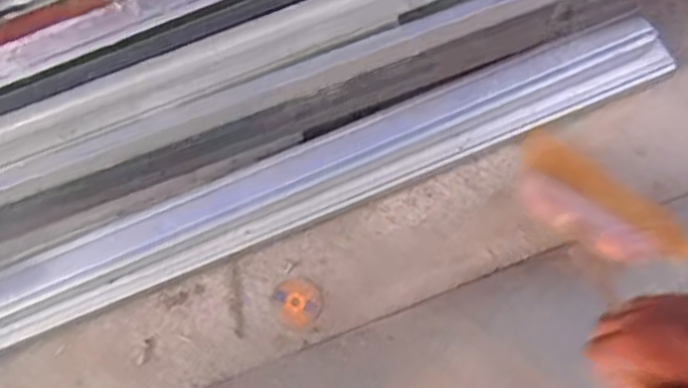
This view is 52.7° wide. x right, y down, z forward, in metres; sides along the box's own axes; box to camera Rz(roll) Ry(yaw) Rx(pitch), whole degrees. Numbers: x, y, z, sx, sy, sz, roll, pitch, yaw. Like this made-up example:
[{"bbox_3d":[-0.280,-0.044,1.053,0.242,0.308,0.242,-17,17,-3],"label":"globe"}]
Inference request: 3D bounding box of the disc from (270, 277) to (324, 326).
[{"bbox_3d":[-0.078,0.178,1.154,0.080,0.005,0.075,-1,75,2],"label":"disc"}]

